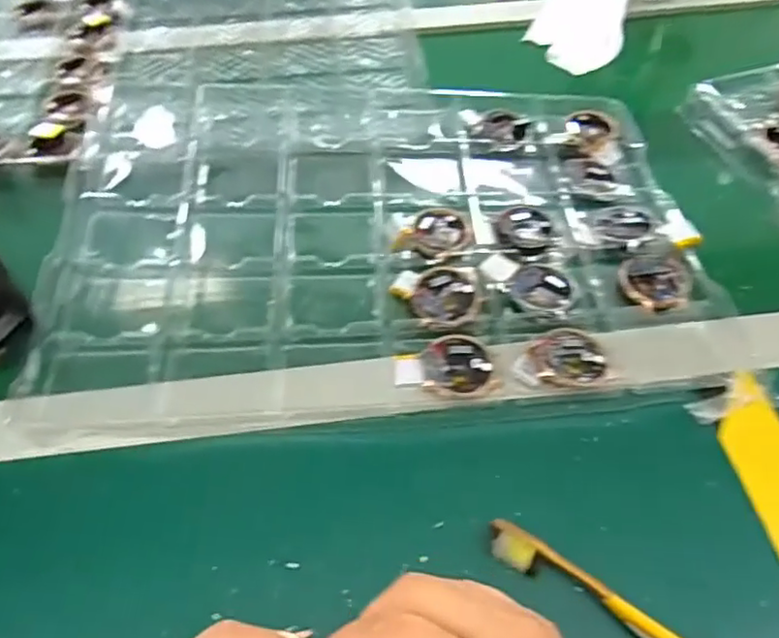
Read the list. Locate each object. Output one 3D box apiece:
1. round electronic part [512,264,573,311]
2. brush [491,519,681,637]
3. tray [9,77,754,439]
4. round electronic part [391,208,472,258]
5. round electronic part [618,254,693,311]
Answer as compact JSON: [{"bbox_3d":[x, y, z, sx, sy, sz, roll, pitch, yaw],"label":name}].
[{"bbox_3d":[0.107,-0.022,0.428,0.040,0.007,0.040,-1,52,1],"label":"round electronic part"},{"bbox_3d":[0.130,0.149,0.296,0.178,0.013,0.016,24,57,19],"label":"brush"},{"bbox_3d":[-0.009,-0.083,0.455,0.435,0.031,0.329,-3,54,-2],"label":"tray"},{"bbox_3d":[0.036,-0.064,0.454,0.041,0.014,0.053,30,59,22],"label":"round electronic part"},{"bbox_3d":[0.182,-0.025,0.425,0.045,0.011,0.050,17,55,14],"label":"round electronic part"}]

